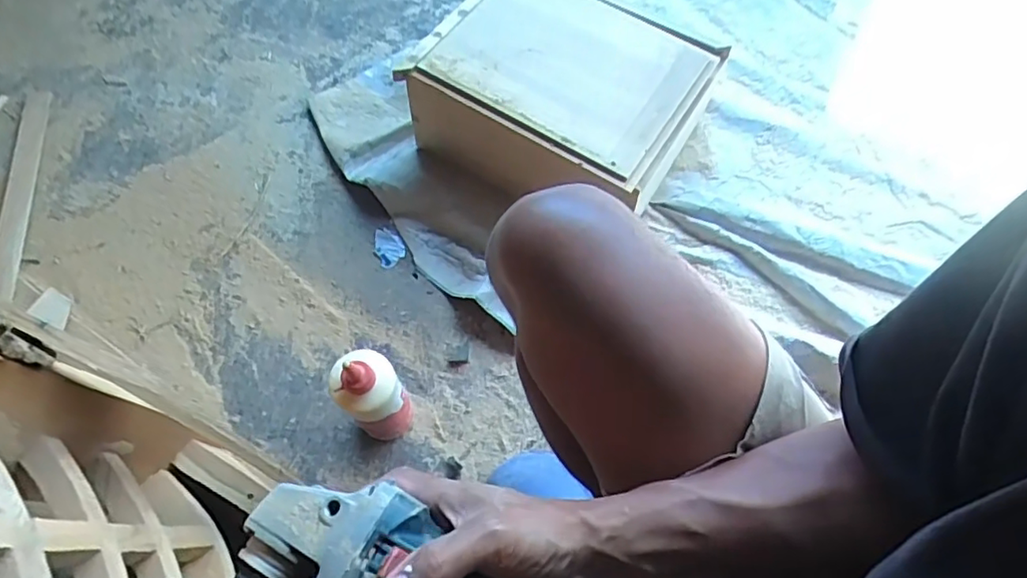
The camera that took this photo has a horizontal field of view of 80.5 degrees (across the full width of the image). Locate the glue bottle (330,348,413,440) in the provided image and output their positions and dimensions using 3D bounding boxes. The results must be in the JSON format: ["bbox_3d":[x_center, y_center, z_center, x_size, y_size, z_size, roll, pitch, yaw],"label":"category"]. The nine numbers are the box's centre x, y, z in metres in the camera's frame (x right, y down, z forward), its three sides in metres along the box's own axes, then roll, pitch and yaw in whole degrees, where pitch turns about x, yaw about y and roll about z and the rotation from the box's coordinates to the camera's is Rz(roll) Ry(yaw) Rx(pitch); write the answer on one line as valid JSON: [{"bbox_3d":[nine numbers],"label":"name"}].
[{"bbox_3d":[-0.152,0.123,0.666,0.069,0.218,0.056,-20,65,-12],"label":"glue bottle"}]

